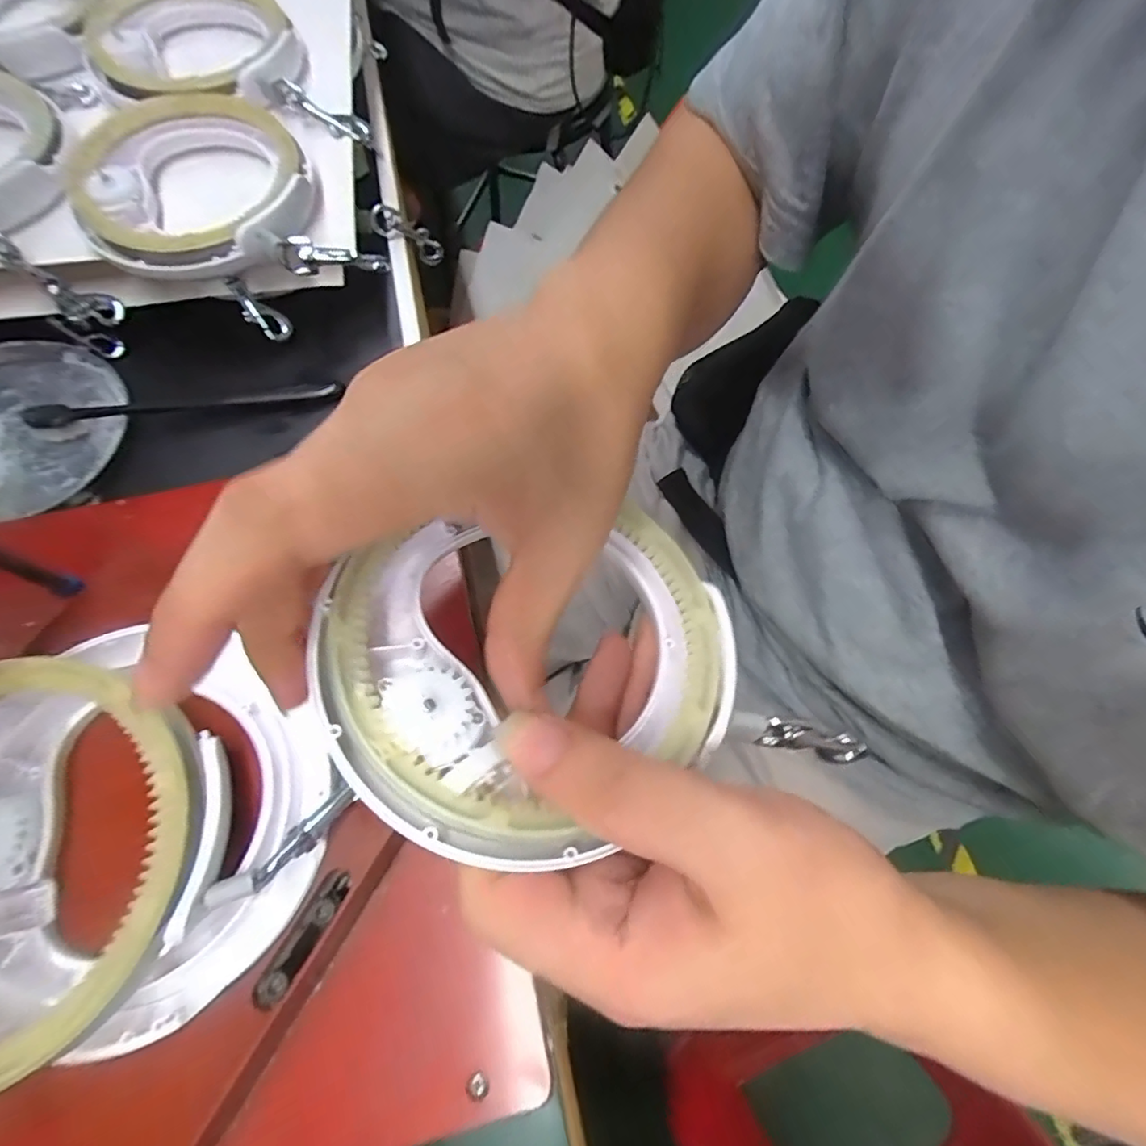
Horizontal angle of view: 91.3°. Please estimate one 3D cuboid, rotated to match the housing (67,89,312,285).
[{"bbox_3d":[-0.223,-0.232,0.327,0.126,0.019,0.126,-27,71,-11],"label":"housing"}]

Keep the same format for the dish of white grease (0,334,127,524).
[{"bbox_3d":[-0.335,-0.087,0.330,0.120,0.020,0.115,0,68,0],"label":"dish of white grease"}]

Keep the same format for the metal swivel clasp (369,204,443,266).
[{"bbox_3d":[-0.122,-0.252,0.417,0.021,0.063,0.014,-32,65,32],"label":"metal swivel clasp"}]

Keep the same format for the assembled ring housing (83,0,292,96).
[{"bbox_3d":[-0.254,-0.359,0.380,0.128,0.026,0.123,-31,72,-12],"label":"assembled ring housing"}]

